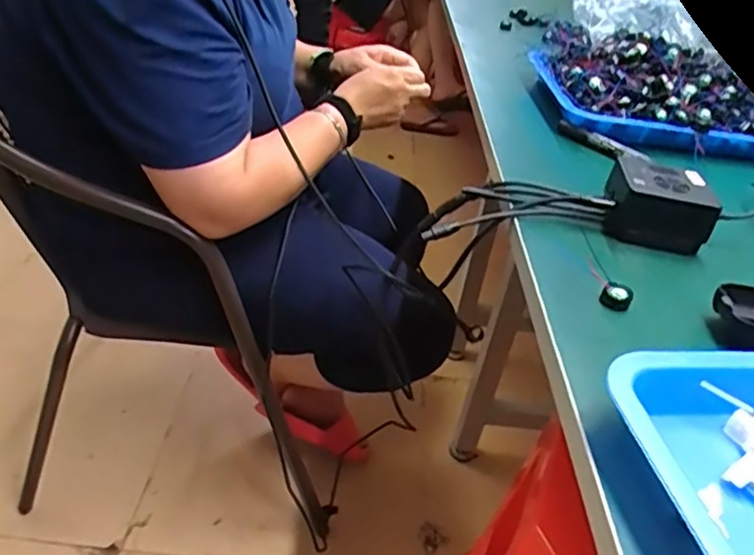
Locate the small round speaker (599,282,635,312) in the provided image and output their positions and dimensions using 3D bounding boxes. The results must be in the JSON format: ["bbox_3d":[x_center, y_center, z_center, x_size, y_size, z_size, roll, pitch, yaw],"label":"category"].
[{"bbox_3d":[0.175,0.015,0.464,0.021,0.017,0.017,17,37,19],"label":"small round speaker"}]

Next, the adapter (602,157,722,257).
[{"bbox_3d":[0.244,-0.064,0.557,0.083,0.051,0.068,13,35,6],"label":"adapter"}]

